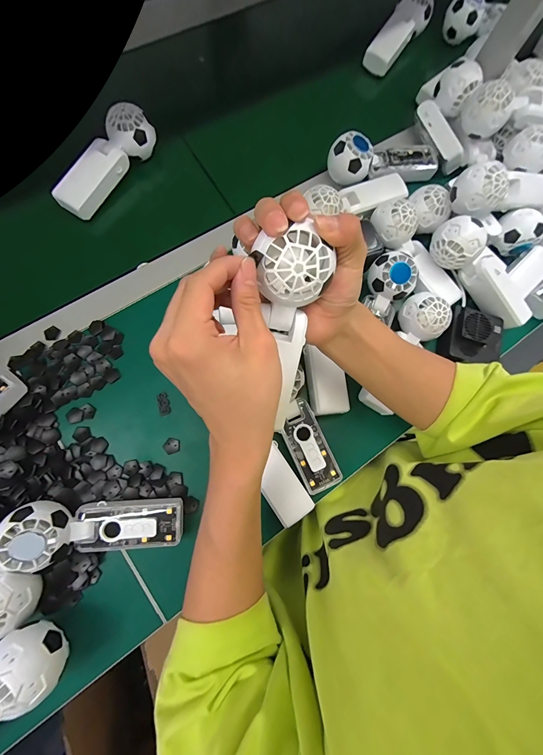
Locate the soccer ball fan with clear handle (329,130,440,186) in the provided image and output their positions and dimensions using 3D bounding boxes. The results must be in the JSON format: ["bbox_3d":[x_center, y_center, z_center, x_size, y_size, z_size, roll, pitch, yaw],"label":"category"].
[{"bbox_3d":[0.173,-0.325,0.455,0.175,0.048,0.061,-12,78,-16],"label":"soccer ball fan with clear handle"}]

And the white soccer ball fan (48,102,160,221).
[{"bbox_3d":[-0.230,-0.294,0.420,0.049,0.063,0.163,35,77,3],"label":"white soccer ball fan"}]

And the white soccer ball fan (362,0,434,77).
[{"bbox_3d":[0.227,-0.613,0.537,0.064,0.058,0.167,30,77,2],"label":"white soccer ball fan"}]

